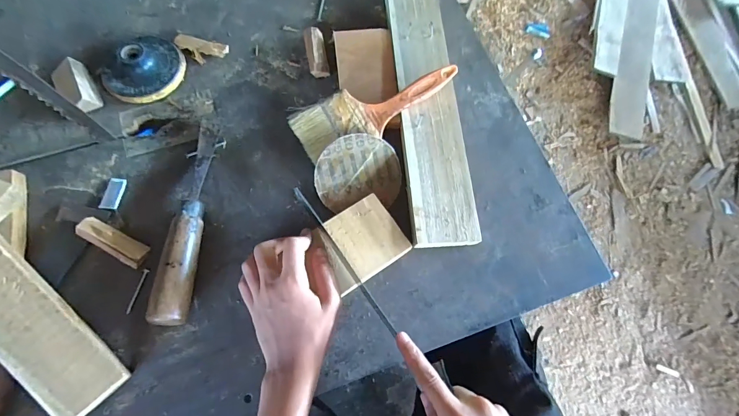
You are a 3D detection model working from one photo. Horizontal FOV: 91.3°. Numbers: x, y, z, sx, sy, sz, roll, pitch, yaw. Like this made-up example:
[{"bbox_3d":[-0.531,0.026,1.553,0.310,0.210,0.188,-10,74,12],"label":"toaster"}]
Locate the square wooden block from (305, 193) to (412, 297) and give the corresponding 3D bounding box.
[{"bbox_3d":[-0.009,0.032,0.361,0.079,0.012,0.070,-33,71,-9],"label":"square wooden block"}]

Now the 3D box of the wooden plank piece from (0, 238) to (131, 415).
[{"bbox_3d":[-0.293,0.061,0.279,0.046,0.025,0.242,-43,92,-12],"label":"wooden plank piece"}]

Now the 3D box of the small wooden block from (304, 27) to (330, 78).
[{"bbox_3d":[-0.066,-0.193,0.448,0.024,0.015,0.067,-10,71,-6],"label":"small wooden block"}]

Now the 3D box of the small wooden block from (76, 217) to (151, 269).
[{"bbox_3d":[-0.252,0.033,0.356,0.069,0.015,0.023,31,73,-2],"label":"small wooden block"}]

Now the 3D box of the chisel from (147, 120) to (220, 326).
[{"bbox_3d":[-0.179,0.004,0.362,0.025,0.034,0.213,0,70,-2],"label":"chisel"}]

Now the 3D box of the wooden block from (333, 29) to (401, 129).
[{"bbox_3d":[-0.002,-0.157,0.433,0.068,0.019,0.133,-5,70,-4],"label":"wooden block"}]

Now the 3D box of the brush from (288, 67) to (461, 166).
[{"bbox_3d":[0.010,-0.112,0.402,0.190,0.018,0.056,-23,94,-5],"label":"brush"}]

